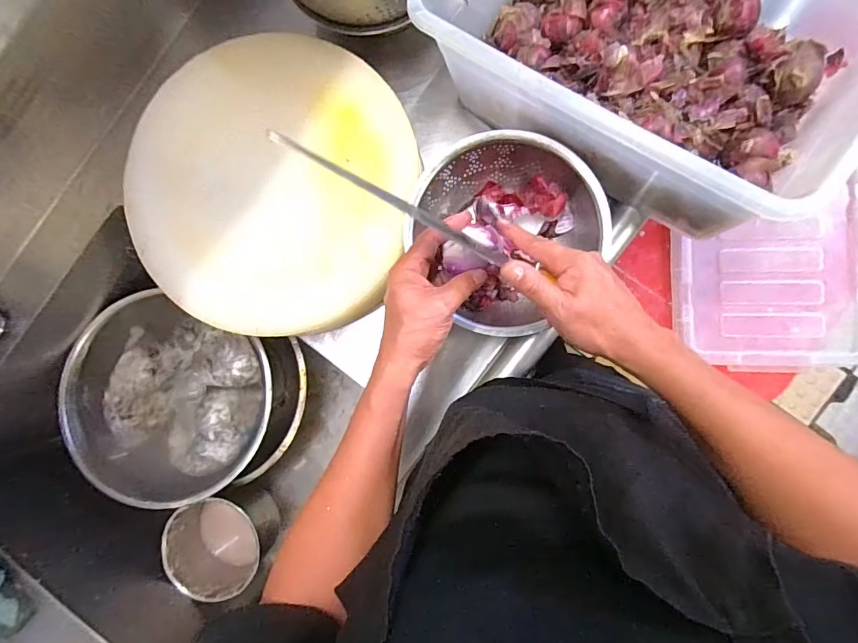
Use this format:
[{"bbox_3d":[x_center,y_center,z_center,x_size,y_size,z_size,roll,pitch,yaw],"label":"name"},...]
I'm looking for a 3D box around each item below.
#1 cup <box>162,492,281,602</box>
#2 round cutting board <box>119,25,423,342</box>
[{"bbox_3d":[-0.360,0.387,0.832,0.150,0.173,0.152,0,88,5],"label":"cup"},{"bbox_3d":[-0.190,-0.167,0.539,0.336,0.029,0.338,0,88,5],"label":"round cutting board"}]

